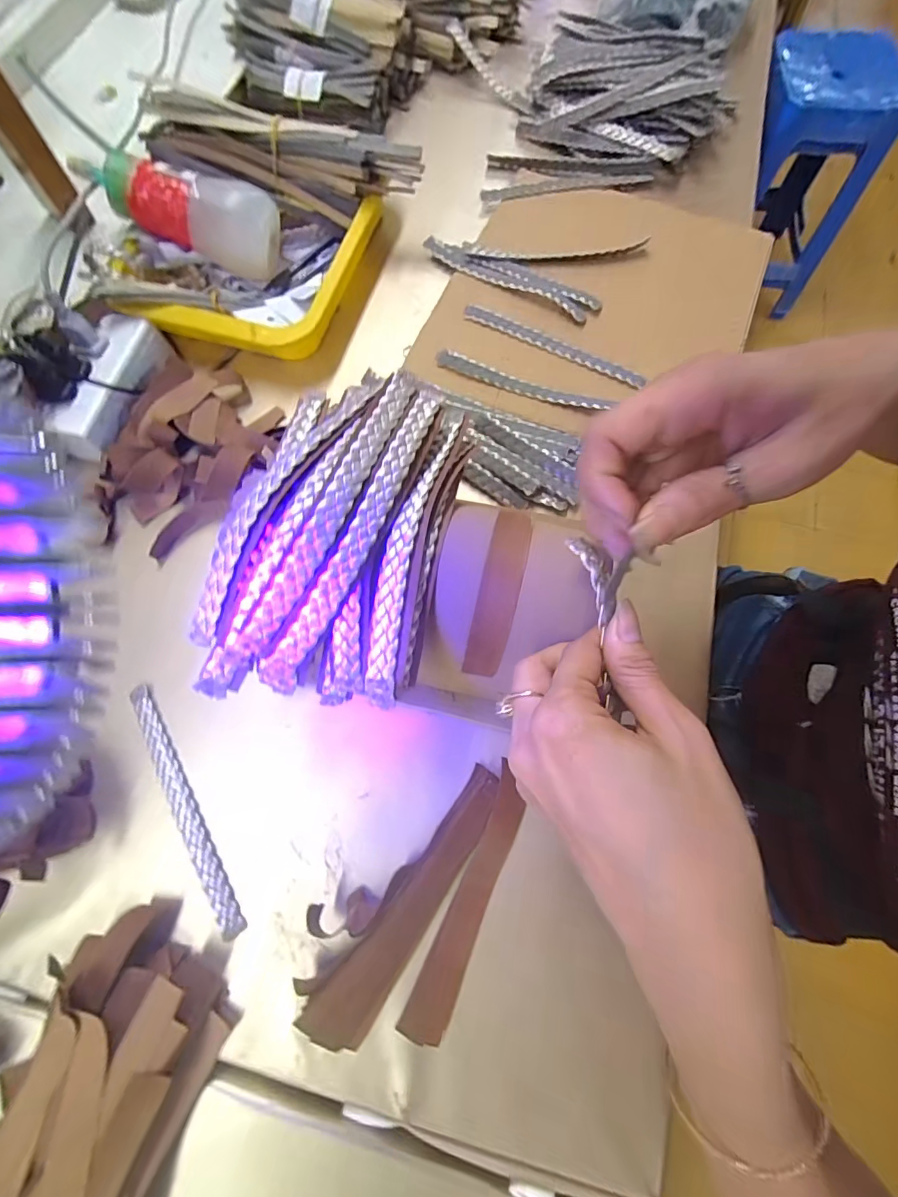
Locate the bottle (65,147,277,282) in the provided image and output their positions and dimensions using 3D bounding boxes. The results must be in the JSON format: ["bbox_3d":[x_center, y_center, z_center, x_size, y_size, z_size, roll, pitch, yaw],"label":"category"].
[{"bbox_3d":[-0.228,-0.334,0.393,0.155,0.051,0.051,9,73,-20],"label":"bottle"}]

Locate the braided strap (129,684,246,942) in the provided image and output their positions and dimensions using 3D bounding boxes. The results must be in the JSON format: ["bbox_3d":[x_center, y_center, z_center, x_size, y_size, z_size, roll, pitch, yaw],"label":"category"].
[{"bbox_3d":[-0.172,0.132,0.296,0.016,0.006,0.168,-31,74,-9],"label":"braided strap"}]

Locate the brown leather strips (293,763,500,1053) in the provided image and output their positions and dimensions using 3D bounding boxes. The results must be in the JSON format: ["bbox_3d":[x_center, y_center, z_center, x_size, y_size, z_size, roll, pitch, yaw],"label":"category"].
[{"bbox_3d":[-0.023,0.180,0.276,0.033,0.022,0.170,34,76,7],"label":"brown leather strips"}]

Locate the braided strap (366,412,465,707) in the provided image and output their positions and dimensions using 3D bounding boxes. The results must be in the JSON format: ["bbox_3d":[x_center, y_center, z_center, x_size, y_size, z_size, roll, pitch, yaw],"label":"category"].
[{"bbox_3d":[-0.018,-0.032,0.235,0.018,0.023,0.166,11,72,4],"label":"braided strap"}]

